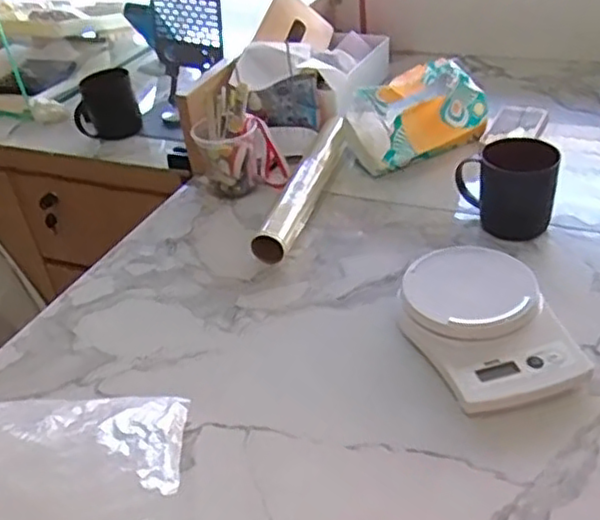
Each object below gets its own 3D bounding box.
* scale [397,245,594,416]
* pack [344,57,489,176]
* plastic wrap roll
[{"bbox_3d":[0.180,0.058,0.648,0.138,0.049,0.187,-16,37,-13],"label":"scale"},{"bbox_3d":[0.171,-0.206,0.963,0.188,0.103,0.115,-21,38,-19],"label":"pack"},{"bbox_3d":[0.010,-0.097,0.901,0.061,0.049,0.292,6,37,17],"label":"plastic wrap roll"}]

